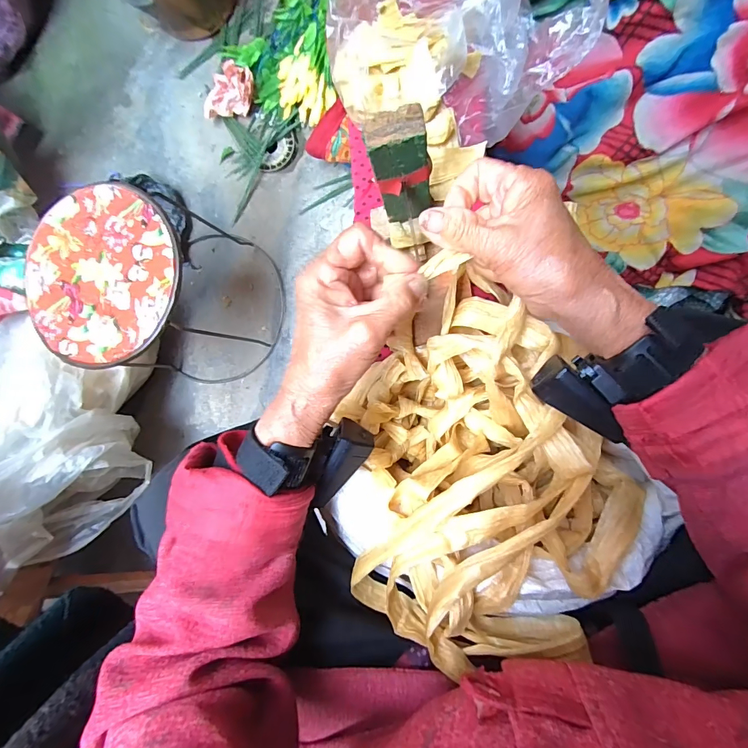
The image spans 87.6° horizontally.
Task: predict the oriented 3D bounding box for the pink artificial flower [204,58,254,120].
[{"bbox_3d":[-0.317,-0.618,0.855,0.134,0.069,0.082,-3,88,9],"label":"pink artificial flower"}]

